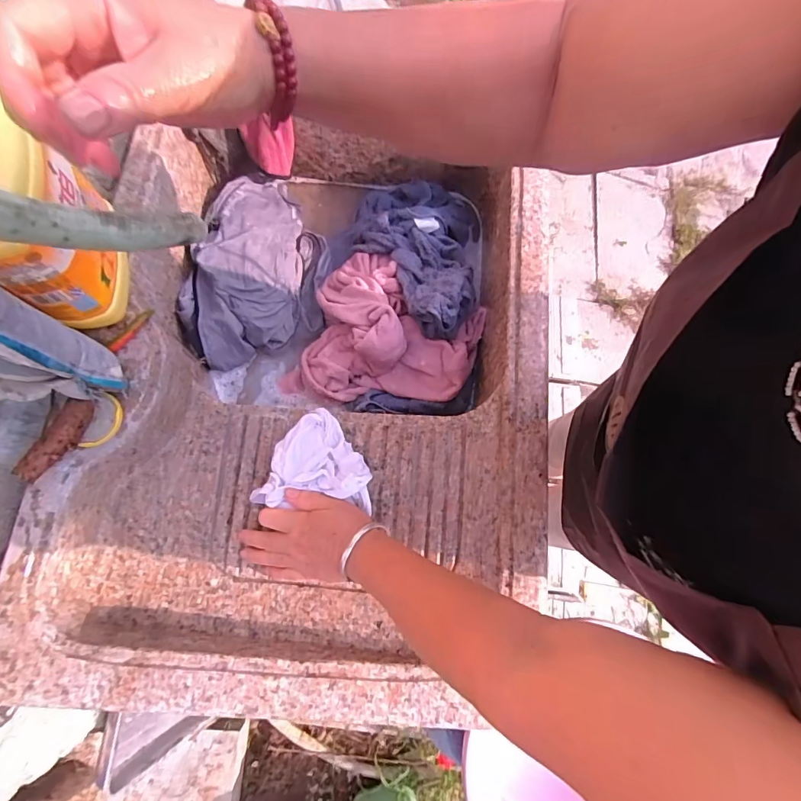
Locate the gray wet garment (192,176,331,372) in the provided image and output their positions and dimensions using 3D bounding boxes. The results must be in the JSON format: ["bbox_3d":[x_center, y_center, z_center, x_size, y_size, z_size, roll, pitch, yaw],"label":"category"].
[{"bbox_3d":[-0.209,-0.204,0.662,0.172,0.095,0.299,1,77,-1],"label":"gray wet garment"}]

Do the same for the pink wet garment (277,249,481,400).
[{"bbox_3d":[-0.018,-0.093,0.635,0.250,0.091,0.232,0,77,-2],"label":"pink wet garment"}]

